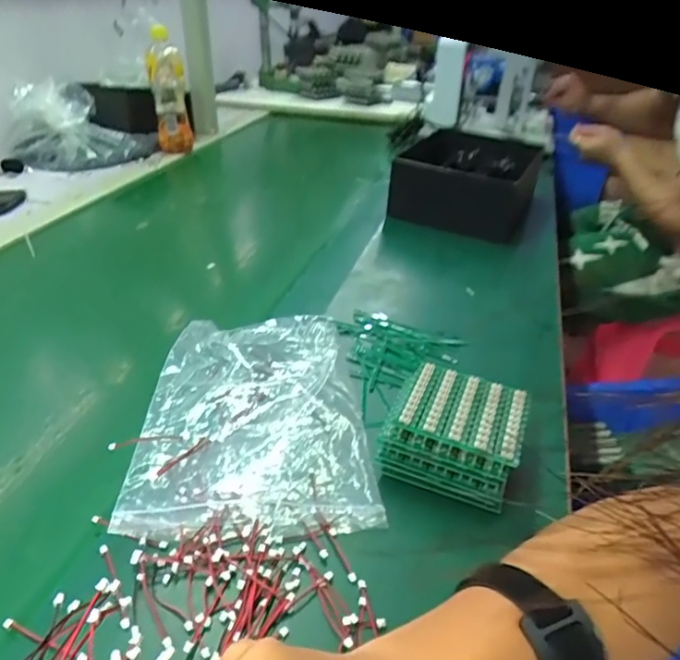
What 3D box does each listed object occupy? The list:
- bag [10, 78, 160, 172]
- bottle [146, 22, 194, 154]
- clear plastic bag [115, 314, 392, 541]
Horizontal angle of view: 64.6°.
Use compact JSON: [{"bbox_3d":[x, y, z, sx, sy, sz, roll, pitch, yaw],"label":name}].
[{"bbox_3d":[-0.479,-0.372,1.005,0.248,0.137,0.154,-9,35,-15],"label":"bag"},{"bbox_3d":[-0.323,-0.449,1.020,0.067,0.200,0.053,-6,34,-10],"label":"bottle"},{"bbox_3d":[-0.068,0.060,0.443,0.168,0.018,0.235,-3,34,-6],"label":"clear plastic bag"}]

